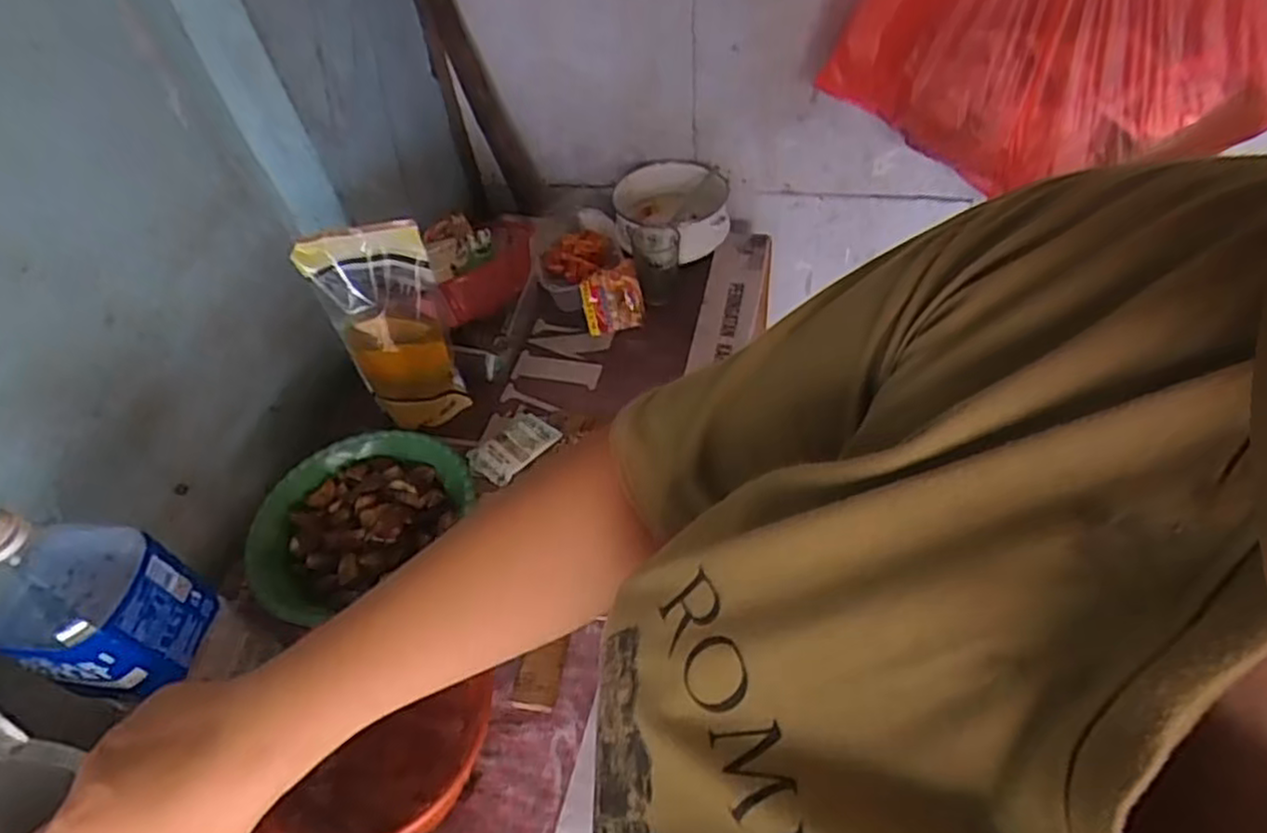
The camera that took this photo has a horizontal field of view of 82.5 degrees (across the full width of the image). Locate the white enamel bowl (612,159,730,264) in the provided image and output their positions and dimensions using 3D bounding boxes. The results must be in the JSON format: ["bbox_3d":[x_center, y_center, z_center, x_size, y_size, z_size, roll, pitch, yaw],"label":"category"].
[{"bbox_3d":[0.055,-0.293,1.060,0.166,0.084,0.171,-2,48,5],"label":"white enamel bowl"}]

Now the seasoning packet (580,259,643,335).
[{"bbox_3d":[-0.028,-0.158,0.967,0.078,0.085,0.013,-14,13,-6],"label":"seasoning packet"}]

